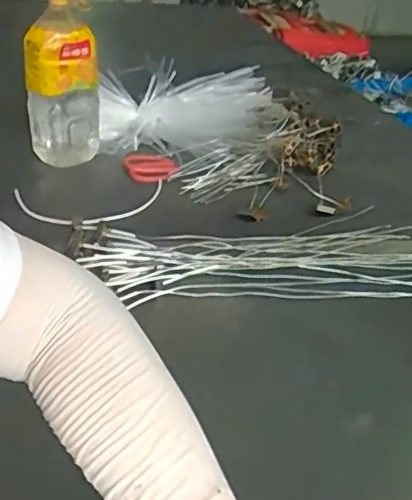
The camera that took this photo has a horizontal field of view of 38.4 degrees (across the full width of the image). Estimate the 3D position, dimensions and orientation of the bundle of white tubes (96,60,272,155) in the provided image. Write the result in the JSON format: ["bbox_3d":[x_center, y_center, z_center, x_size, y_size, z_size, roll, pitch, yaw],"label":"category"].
[{"bbox_3d":[-0.038,-0.277,1.173,0.336,0.062,0.222,0,66,0],"label":"bundle of white tubes"}]

